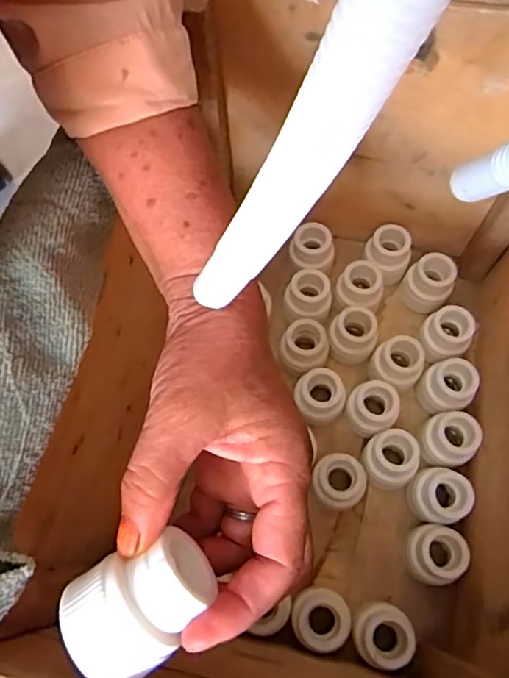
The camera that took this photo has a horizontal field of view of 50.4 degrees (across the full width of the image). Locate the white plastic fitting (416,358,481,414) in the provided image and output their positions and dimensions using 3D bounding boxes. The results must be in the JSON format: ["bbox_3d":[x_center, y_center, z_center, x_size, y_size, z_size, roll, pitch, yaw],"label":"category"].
[{"bbox_3d":[0.163,0.041,0.458,0.040,0.040,0.040,-1,68,2],"label":"white plastic fitting"}]

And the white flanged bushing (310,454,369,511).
[{"bbox_3d":[0.067,0.116,0.435,0.040,0.048,0.037,-1,68,2],"label":"white flanged bushing"}]

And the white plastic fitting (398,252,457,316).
[{"bbox_3d":[0.158,-0.050,0.497,0.041,0.049,0.037,26,72,12],"label":"white plastic fitting"}]

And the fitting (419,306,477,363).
[{"bbox_3d":[0.168,0.000,0.482,0.043,0.049,0.040,-1,68,2],"label":"fitting"}]

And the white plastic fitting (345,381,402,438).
[{"bbox_3d":[0.098,0.059,0.454,0.039,0.043,0.036,-1,68,2],"label":"white plastic fitting"}]

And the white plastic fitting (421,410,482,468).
[{"bbox_3d":[0.158,0.084,0.447,0.038,0.050,0.040,-1,68,2],"label":"white plastic fitting"}]

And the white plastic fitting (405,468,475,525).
[{"bbox_3d":[0.145,0.124,0.426,0.037,0.055,0.040,-5,68,0],"label":"white plastic fitting"}]

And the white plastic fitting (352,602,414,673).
[{"bbox_3d":[0.091,0.213,0.394,0.039,0.049,0.039,13,69,7],"label":"white plastic fitting"}]

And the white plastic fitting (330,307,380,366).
[{"bbox_3d":[0.086,0.000,0.479,0.039,0.048,0.038,21,70,10],"label":"white plastic fitting"}]

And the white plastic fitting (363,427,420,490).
[{"bbox_3d":[0.108,0.098,0.438,0.040,0.049,0.039,-1,68,2],"label":"white plastic fitting"}]

